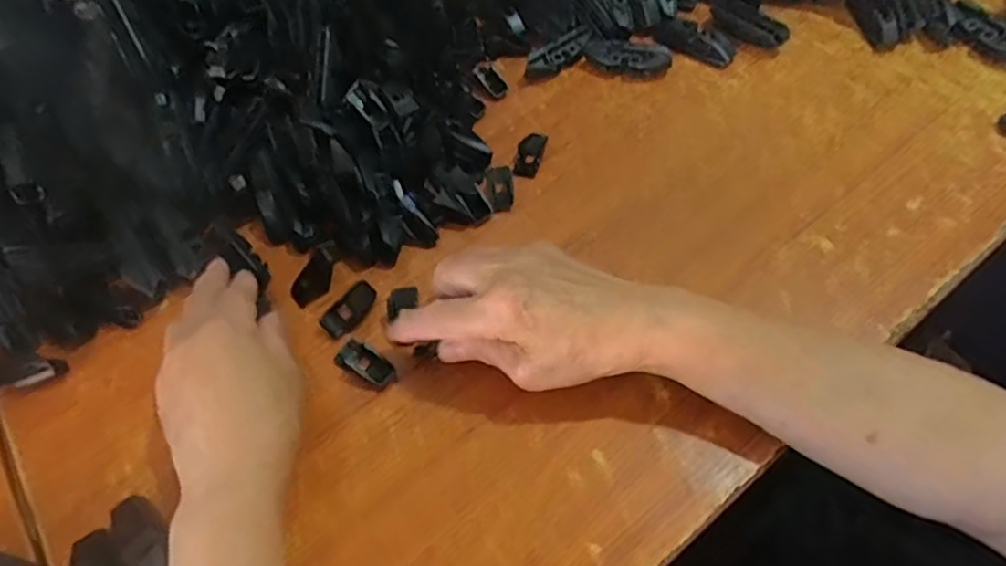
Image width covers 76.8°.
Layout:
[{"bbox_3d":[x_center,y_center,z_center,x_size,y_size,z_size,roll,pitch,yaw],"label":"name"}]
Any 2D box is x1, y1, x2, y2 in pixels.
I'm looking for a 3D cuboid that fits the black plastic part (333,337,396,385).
[{"bbox_3d":[-0.088,0.050,0.399,0.040,0.007,0.020,31,66,23],"label":"black plastic part"}]

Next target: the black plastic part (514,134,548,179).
[{"bbox_3d":[0.020,-0.100,0.489,0.018,0.010,0.039,11,59,13],"label":"black plastic part"}]

